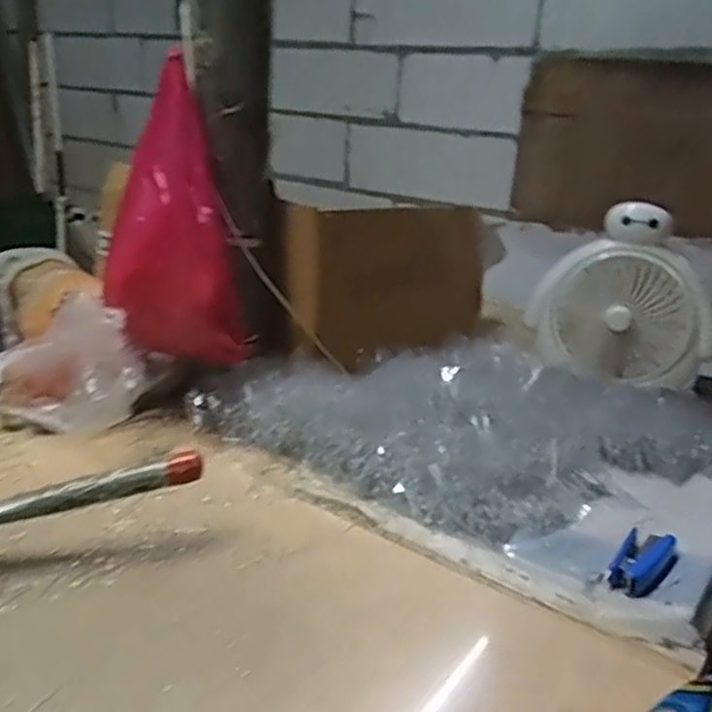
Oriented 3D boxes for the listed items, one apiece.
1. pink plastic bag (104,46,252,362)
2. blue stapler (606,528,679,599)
[{"bbox_3d":[-0.197,-0.144,0.779,0.147,0.283,0.085,0,21,-16],"label":"pink plastic bag"},{"bbox_3d":[0.263,0.189,0.653,0.043,0.024,0.103,19,24,31],"label":"blue stapler"}]

